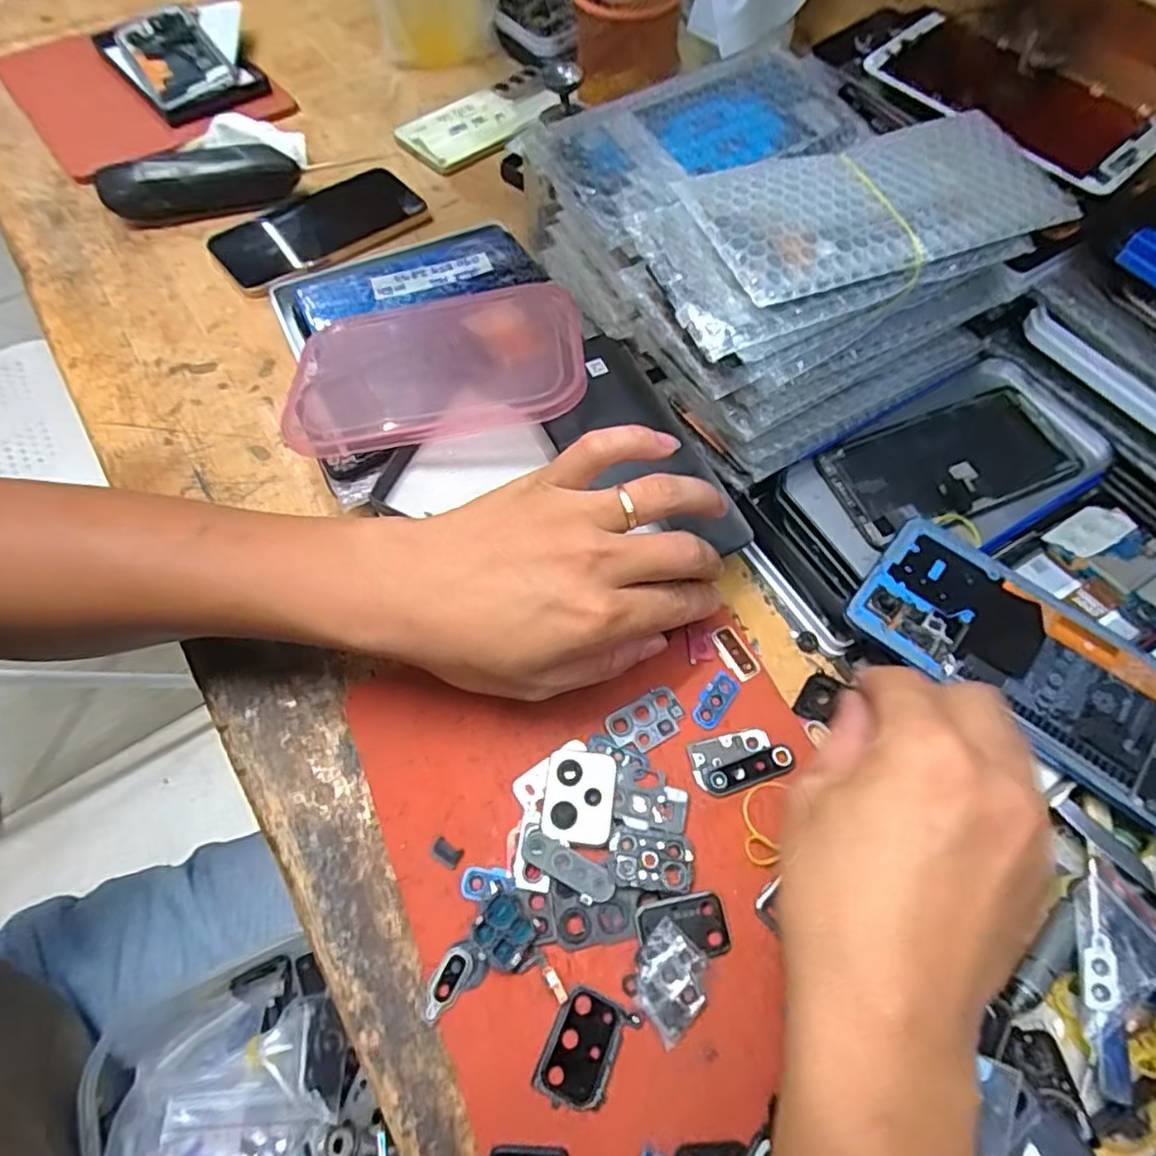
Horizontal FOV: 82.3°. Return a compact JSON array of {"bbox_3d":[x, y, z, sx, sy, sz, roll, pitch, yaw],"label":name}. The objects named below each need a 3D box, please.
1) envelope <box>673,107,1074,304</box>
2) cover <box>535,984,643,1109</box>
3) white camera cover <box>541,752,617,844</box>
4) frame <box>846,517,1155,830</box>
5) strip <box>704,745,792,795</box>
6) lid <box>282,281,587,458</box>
[{"bbox_3d":[0.136,-0.171,0.298,0.162,0.013,0.079,-16,62,-9],"label":"envelope"},{"bbox_3d":[0.002,0.185,0.259,0.029,0.004,0.040,27,65,14],"label":"cover"},{"bbox_3d":[0.001,0.100,0.304,0.032,0.005,0.040,5,61,2],"label":"white camera cover"},{"bbox_3d":[0.206,0.038,0.301,0.153,0.015,0.069,39,68,19],"label":"frame"},{"bbox_3d":[0.081,0.091,0.311,0.041,0.004,0.014,-16,63,-9],"label":"strip"},{"bbox_3d":[-0.085,-0.125,0.392,0.172,0.017,0.127,-10,54,2],"label":"lid"}]

